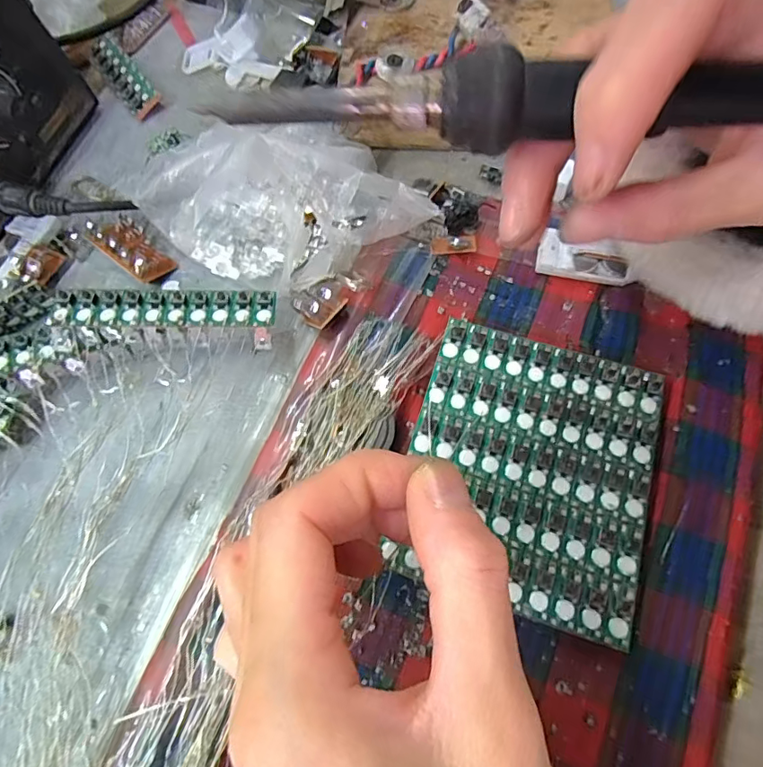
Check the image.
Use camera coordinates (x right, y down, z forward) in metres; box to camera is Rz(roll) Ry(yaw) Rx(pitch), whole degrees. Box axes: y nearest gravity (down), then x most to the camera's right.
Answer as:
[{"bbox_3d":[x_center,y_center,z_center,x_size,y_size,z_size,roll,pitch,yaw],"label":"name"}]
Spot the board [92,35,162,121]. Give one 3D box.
[{"bbox_3d":[-0.163,-0.192,0.316,0.022,0.006,0.068,-41,73,6],"label":"board"}]

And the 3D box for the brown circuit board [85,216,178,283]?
[{"bbox_3d":[-0.130,-0.071,0.262,0.043,0.015,0.021,37,75,16],"label":"brown circuit board"}]

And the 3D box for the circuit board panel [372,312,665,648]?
[{"bbox_3d":[0.059,0.032,0.203,0.093,0.004,0.107,16,70,9],"label":"circuit board panel"}]

